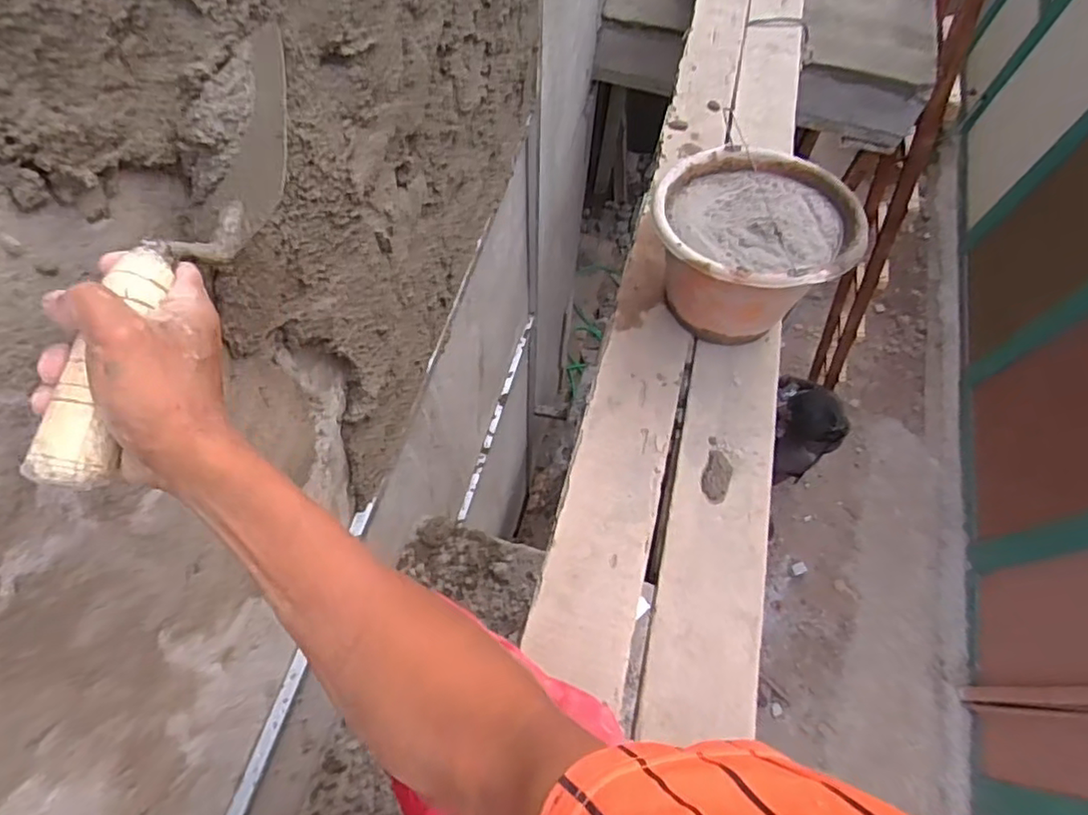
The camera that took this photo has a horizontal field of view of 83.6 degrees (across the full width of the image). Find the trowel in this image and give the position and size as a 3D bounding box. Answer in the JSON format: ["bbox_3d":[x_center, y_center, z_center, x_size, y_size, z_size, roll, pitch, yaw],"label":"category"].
[{"bbox_3d":[-0.196,-0.095,0.346,0.055,0.054,0.294,13,66,4],"label":"trowel"}]

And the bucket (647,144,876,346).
[{"bbox_3d":[0.261,-0.211,0.803,0.229,0.165,0.240,1,66,-2],"label":"bucket"}]

